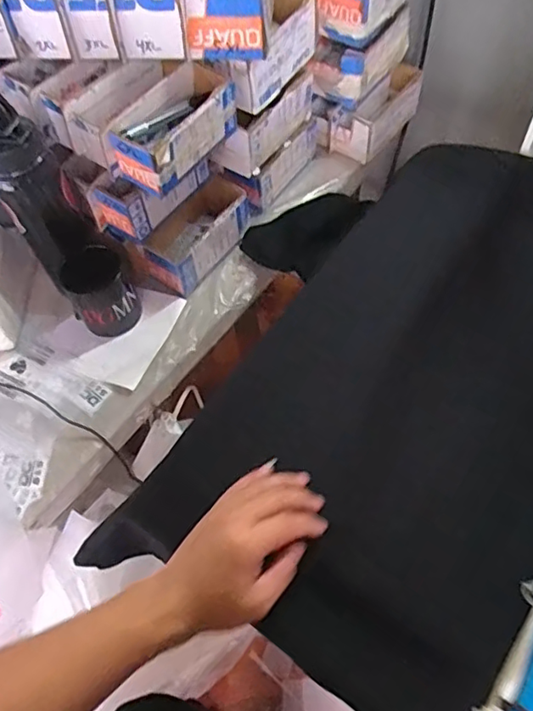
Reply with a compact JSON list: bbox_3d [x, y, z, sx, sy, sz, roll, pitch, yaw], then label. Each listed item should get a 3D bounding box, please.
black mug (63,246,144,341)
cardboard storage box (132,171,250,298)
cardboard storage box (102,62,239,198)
[{"bbox_3d":[-0.213,-0.079,0.732,0.078,0.090,0.081,-1,61,2],"label":"black mug"},{"bbox_3d":[-0.090,-0.178,0.795,0.086,0.067,0.183,33,67,19],"label":"cardboard storage box"},{"bbox_3d":[-0.102,-0.272,0.669,0.076,0.073,0.176,31,66,18],"label":"cardboard storage box"}]

